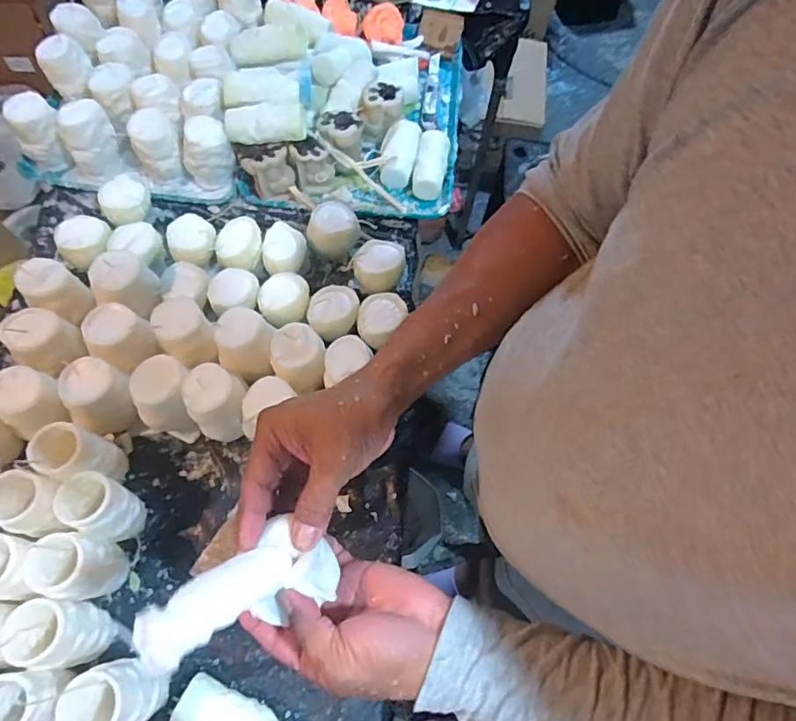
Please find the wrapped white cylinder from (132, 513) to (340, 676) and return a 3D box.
[{"bbox_3d":[-0.102,0.146,0.334,0.133,0.038,0.056,-5,58,-54],"label":"wrapped white cylinder"}]

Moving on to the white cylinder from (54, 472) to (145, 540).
[{"bbox_3d":[-0.340,0.169,0.610,0.067,0.096,0.061,24,68,7],"label":"white cylinder"}]

